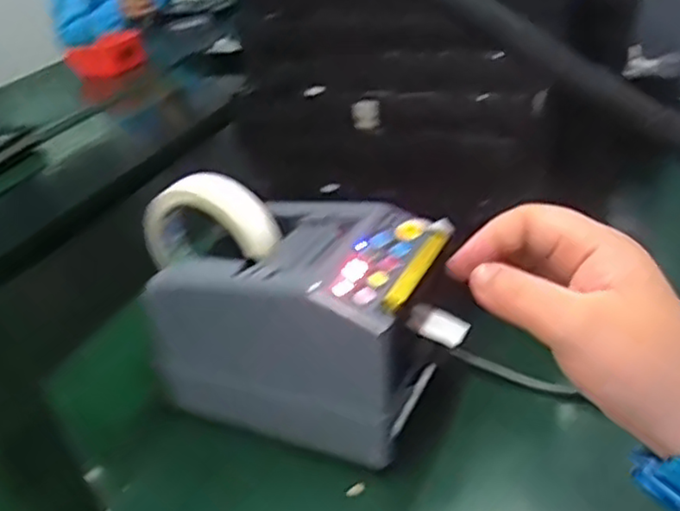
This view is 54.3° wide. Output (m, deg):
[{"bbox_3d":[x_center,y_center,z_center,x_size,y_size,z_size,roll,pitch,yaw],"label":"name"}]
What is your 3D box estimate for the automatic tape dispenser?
[{"bbox_3d":[-0.035,0.031,0.445,0.195,0.138,0.112,9,36,27],"label":"automatic tape dispenser"}]

